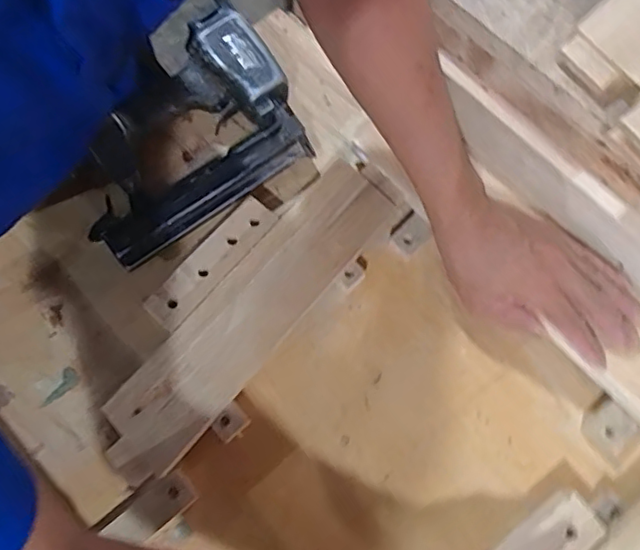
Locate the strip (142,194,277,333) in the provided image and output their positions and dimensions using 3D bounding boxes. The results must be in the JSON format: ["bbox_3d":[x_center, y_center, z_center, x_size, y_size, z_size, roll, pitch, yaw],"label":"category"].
[{"bbox_3d":[-0.097,-0.013,0.516,0.038,0.009,0.137,36,74,15],"label":"strip"}]

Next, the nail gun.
[{"bbox_3d":[-0.131,-0.130,0.550,0.217,0.061,0.166,-34,76,-12],"label":"nail gun"}]

